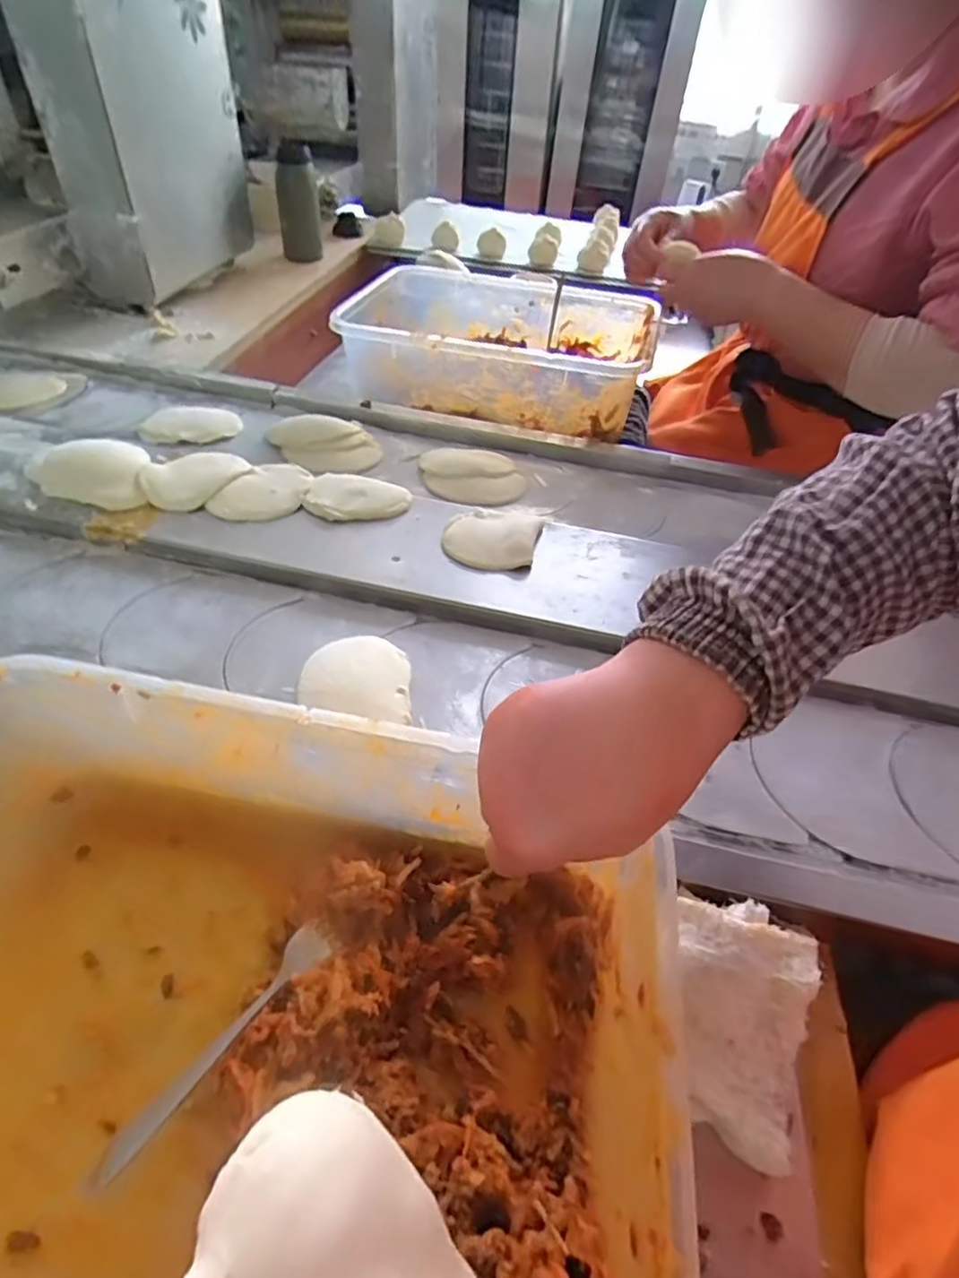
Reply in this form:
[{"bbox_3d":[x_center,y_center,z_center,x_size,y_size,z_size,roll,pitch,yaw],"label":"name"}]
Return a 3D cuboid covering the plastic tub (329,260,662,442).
[{"bbox_3d":[0.027,-0.393,0.827,0.384,0.096,0.281,13,45,7],"label":"plastic tub"}]

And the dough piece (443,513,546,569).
[{"bbox_3d":[0.012,-0.097,0.575,0.082,0.011,0.084,13,45,7],"label":"dough piece"}]

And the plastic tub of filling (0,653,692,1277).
[{"bbox_3d":[-0.119,0.175,0.284,0.379,0.128,0.262,10,47,5],"label":"plastic tub of filling"}]

